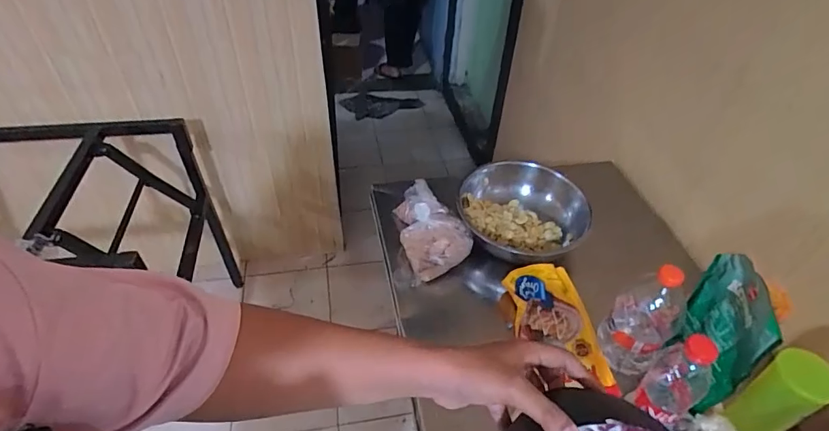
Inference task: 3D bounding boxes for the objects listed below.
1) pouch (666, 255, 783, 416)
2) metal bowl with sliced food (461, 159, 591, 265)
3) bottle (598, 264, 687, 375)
[{"bbox_3d":[0.415,0.154,0.635,0.037,0.192,0.146,0,43,-2],"label":"pouch"},{"bbox_3d":[0.216,-0.006,0.932,0.246,0.097,0.223,19,46,16],"label":"metal bowl with sliced food"},{"bbox_3d":[0.352,0.151,0.700,0.088,0.199,0.080,35,52,30],"label":"bottle"}]

